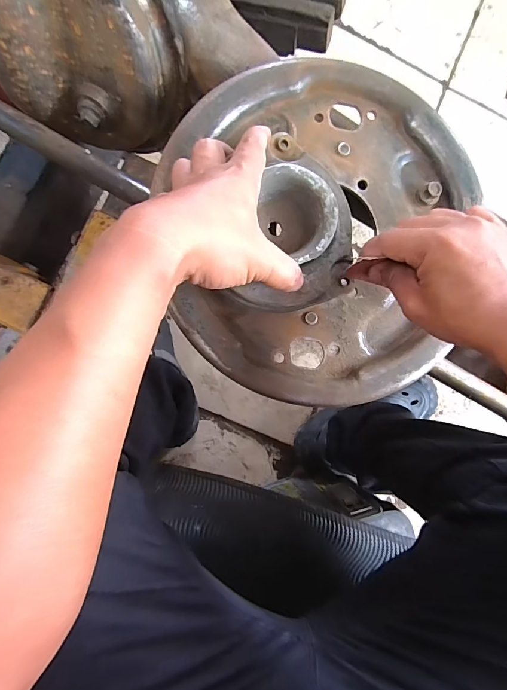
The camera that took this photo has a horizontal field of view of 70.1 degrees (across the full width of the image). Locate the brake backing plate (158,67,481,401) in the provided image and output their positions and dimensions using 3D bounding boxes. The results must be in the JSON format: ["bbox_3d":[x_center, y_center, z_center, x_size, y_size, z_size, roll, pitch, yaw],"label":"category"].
[{"bbox_3d":[0.056,-0.098,0.299,0.262,0.054,0.289,10,90,-8],"label":"brake backing plate"}]

